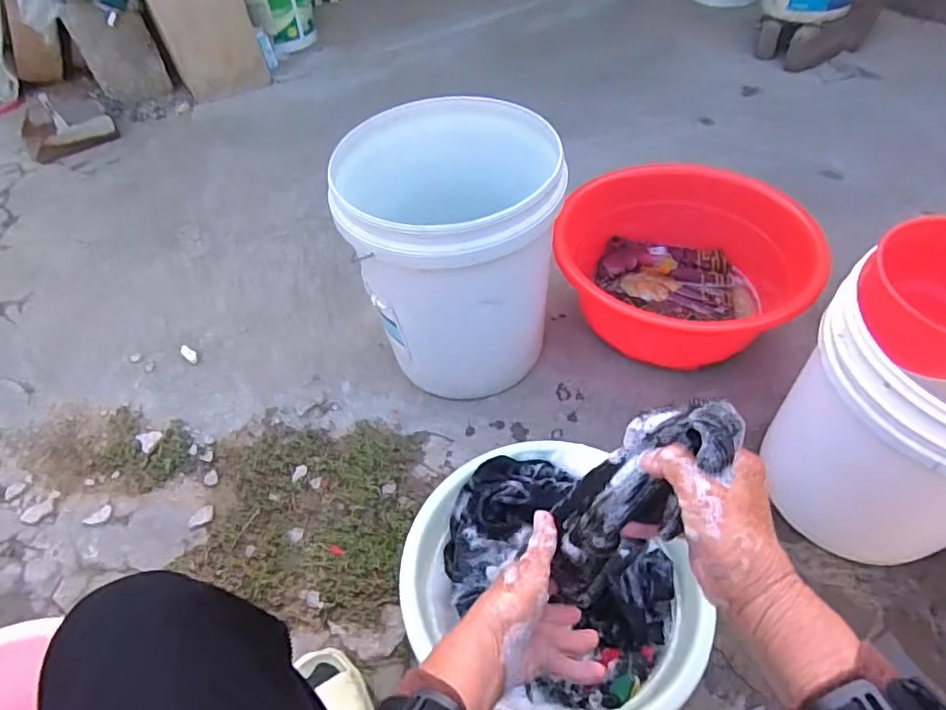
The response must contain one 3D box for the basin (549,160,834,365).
[{"bbox_3d":[0.376,-0.163,1.030,0.415,0.166,0.350,17,54,20],"label":"basin"}]

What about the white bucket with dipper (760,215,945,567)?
[{"bbox_3d":[0.547,0.075,0.699,0.266,0.377,0.281,-2,52,3],"label":"white bucket with dipper"}]

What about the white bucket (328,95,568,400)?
[{"bbox_3d":[-0.026,-0.178,0.967,0.318,0.391,0.373,-4,50,1],"label":"white bucket"}]

